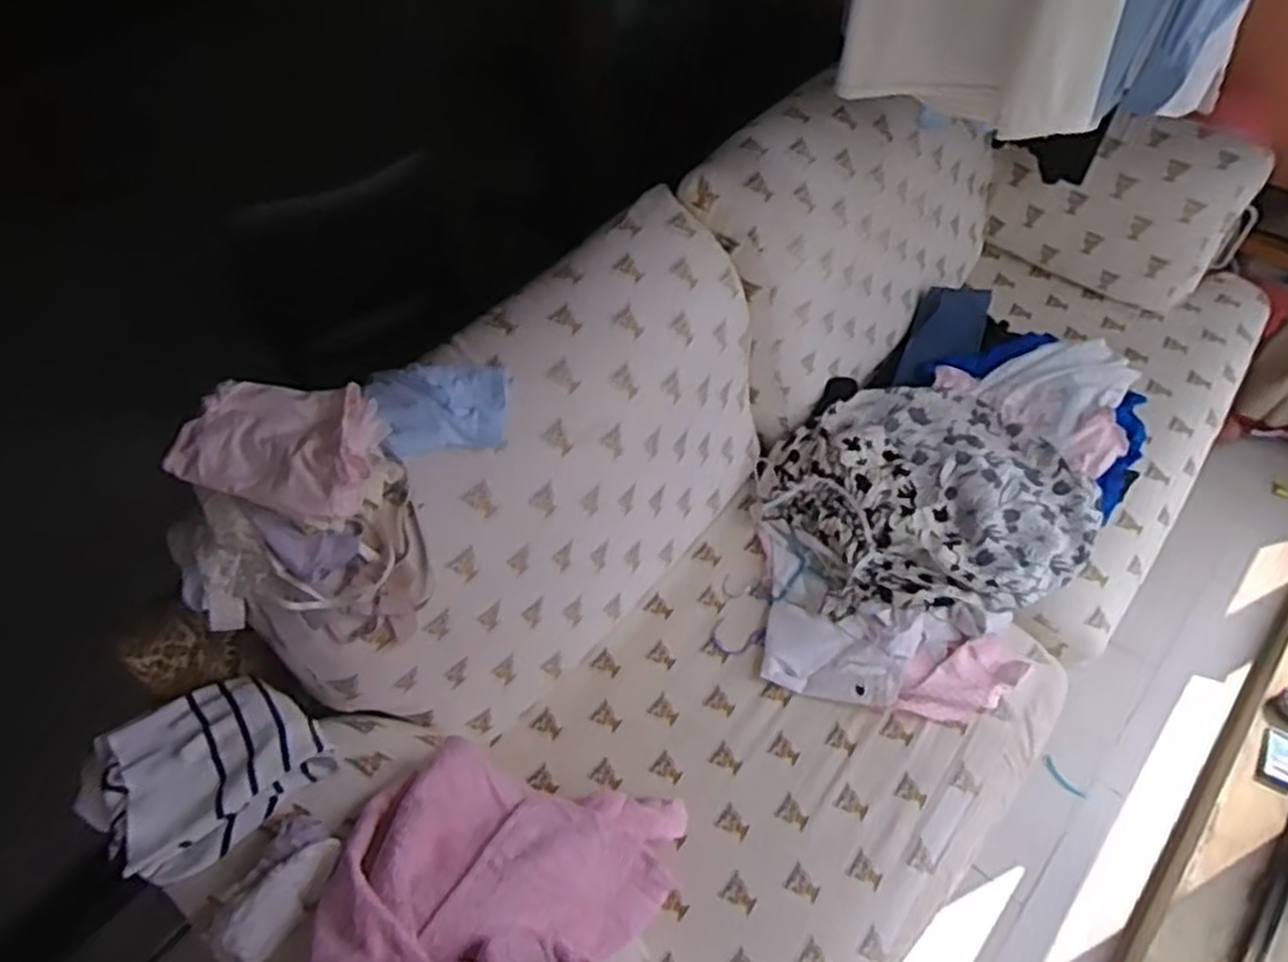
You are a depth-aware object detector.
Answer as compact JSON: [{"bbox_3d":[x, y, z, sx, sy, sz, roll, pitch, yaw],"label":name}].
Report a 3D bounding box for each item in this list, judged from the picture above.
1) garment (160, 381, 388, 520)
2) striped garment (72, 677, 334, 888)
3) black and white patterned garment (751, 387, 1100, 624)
[{"bbox_3d":[-0.406,-0.040,0.887,0.201,0.067,0.176,-1,54,2],"label":"garment"},{"bbox_3d":[-0.498,0.316,0.909,0.210,0.070,0.205,-36,60,-22],"label":"striped garment"},{"bbox_3d":[0.486,0.026,1.381,0.499,0.096,0.453,-18,55,-10],"label":"black and white patterned garment"}]

